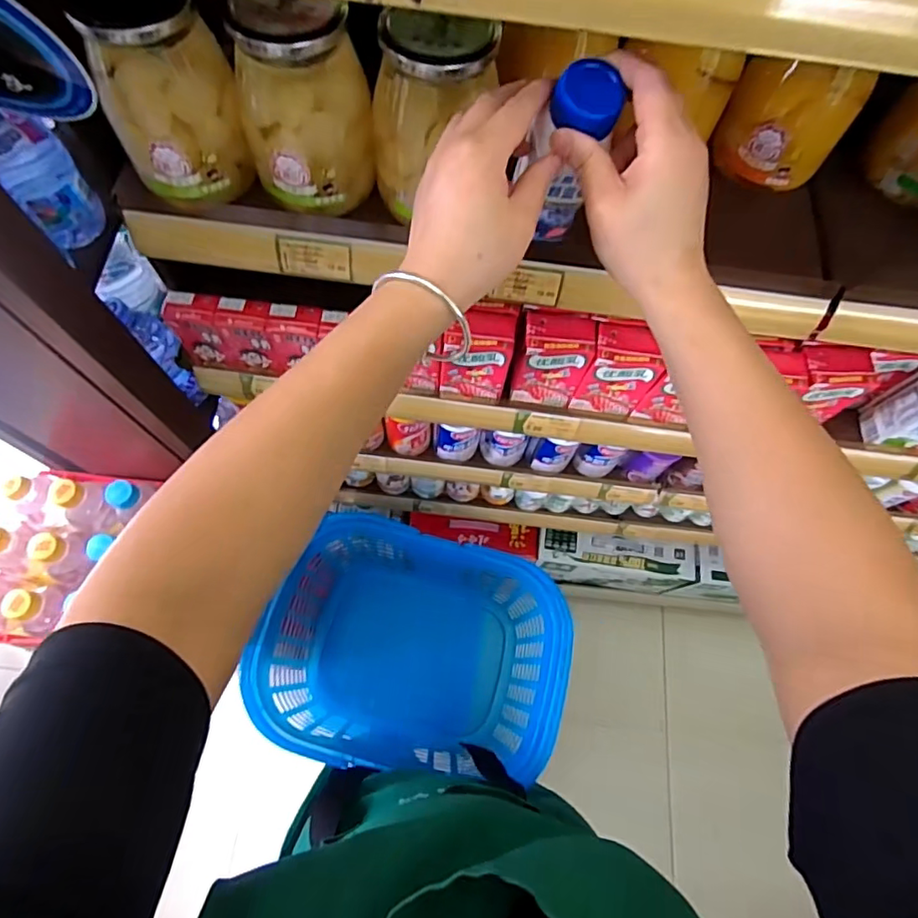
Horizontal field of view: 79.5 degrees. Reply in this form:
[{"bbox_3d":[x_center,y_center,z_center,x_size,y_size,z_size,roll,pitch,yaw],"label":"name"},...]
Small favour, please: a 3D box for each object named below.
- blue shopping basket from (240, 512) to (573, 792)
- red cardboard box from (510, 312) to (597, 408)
[{"bbox_3d":[-0.079,0.303,0.888,0.434,0.320,0.323,17,70,4],"label":"blue shopping basket"},{"bbox_3d":[0.095,-0.099,0.568,0.065,0.103,0.048,8,70,1],"label":"red cardboard box"}]

